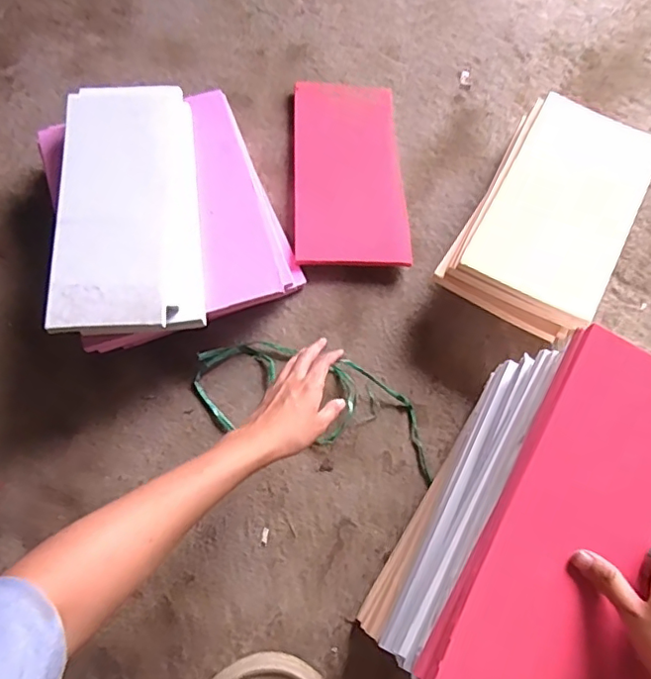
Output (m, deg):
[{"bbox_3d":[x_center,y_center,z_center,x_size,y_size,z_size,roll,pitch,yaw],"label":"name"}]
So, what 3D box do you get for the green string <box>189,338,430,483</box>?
[{"bbox_3d":[-0.008,0.072,0.637,0.288,0.029,0.109,15,69,0],"label":"green string"}]

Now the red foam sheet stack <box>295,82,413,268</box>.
[{"bbox_3d":[0.033,-0.230,0.750,0.143,0.017,0.290,0,69,-3],"label":"red foam sheet stack"}]

